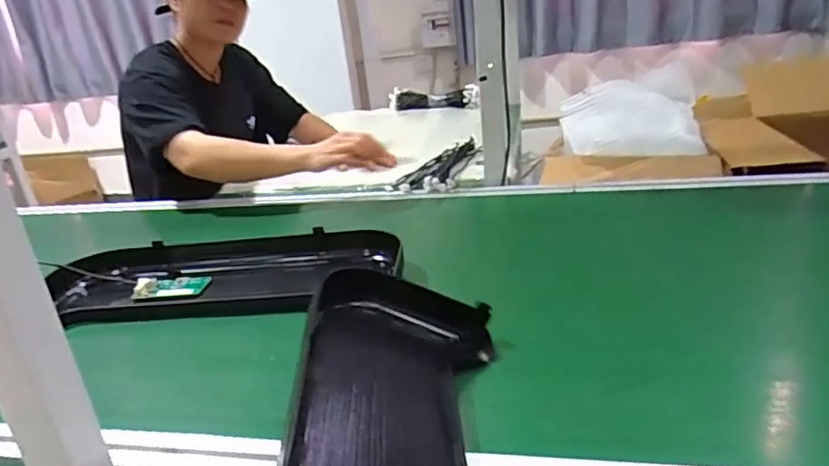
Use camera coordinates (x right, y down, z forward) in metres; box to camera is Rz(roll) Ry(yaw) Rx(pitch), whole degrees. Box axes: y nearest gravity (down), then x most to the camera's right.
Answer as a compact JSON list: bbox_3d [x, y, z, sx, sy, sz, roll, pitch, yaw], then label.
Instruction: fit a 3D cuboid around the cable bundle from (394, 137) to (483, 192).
[{"bbox_3d":[0.053,-0.138,1.160,0.113,0.032,0.253,3,25,23],"label":"cable bundle"}]

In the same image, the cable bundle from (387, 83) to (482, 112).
[{"bbox_3d":[0.060,-0.392,1.714,0.268,0.071,0.050,1,24,17],"label":"cable bundle"}]

